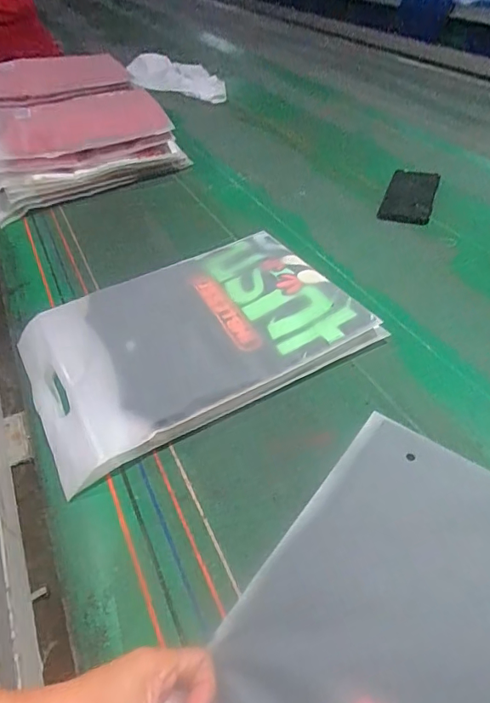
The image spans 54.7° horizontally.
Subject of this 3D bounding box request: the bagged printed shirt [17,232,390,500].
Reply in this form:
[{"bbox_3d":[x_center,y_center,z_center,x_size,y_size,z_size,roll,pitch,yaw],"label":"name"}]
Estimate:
[{"bbox_3d":[-0.066,-0.024,0.547,0.362,0.046,0.250,-25,47,-18],"label":"bagged printed shirt"}]

